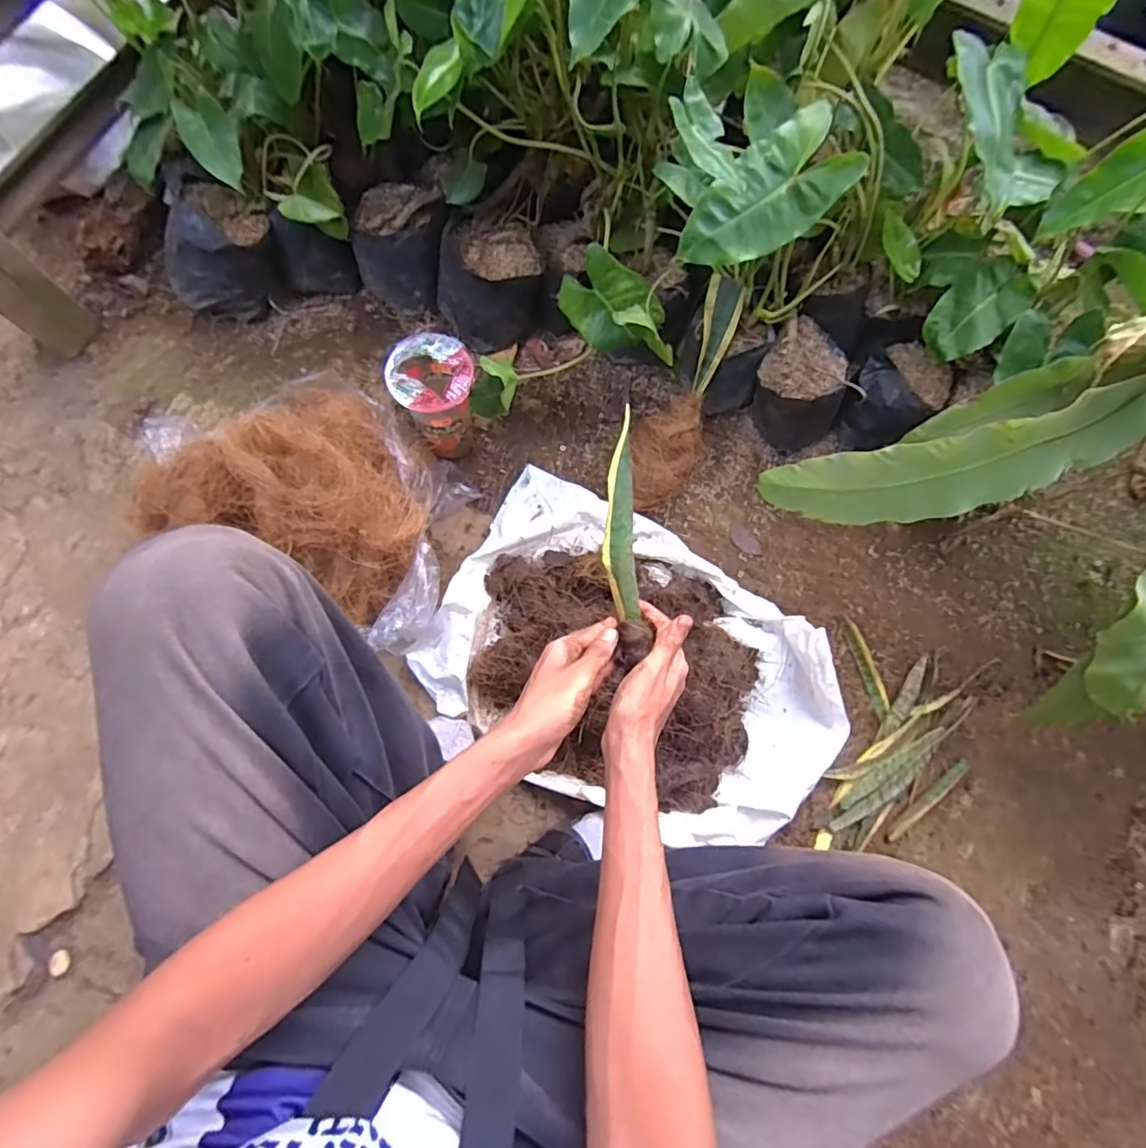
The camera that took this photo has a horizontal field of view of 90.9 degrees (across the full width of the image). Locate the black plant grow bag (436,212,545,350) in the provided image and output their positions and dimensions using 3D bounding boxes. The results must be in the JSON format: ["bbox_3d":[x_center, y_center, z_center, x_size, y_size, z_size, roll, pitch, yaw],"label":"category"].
[{"bbox_3d":[-0.109,-0.374,0.732,0.119,0.129,0.116,-34,81,-8],"label":"black plant grow bag"}]

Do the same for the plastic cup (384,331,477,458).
[{"bbox_3d":[-0.154,-0.203,0.676,0.087,0.166,0.090,0,79,-1],"label":"plastic cup"}]

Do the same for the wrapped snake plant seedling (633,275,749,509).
[{"bbox_3d":[0.137,-0.217,0.711,0.095,0.090,0.284,21,97,3],"label":"wrapped snake plant seedling"}]

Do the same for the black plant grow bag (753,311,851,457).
[{"bbox_3d":[0.285,-0.227,0.718,0.119,0.121,0.113,37,80,6],"label":"black plant grow bag"}]

